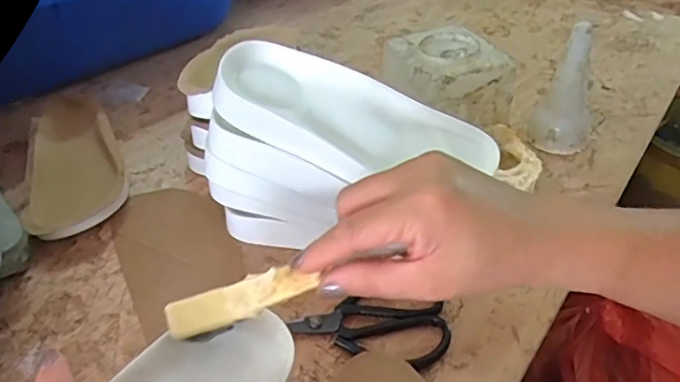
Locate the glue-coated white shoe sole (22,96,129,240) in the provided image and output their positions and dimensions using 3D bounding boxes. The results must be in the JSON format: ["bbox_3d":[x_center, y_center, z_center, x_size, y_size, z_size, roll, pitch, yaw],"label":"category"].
[{"bbox_3d":[-0.296,-0.032,0.619,0.092,0.035,0.245,-15,42,-15],"label":"glue-coated white shoe sole"}]

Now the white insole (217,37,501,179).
[{"bbox_3d":[0.014,-0.052,0.447,0.230,0.030,0.089,22,64,-8],"label":"white insole"}]

